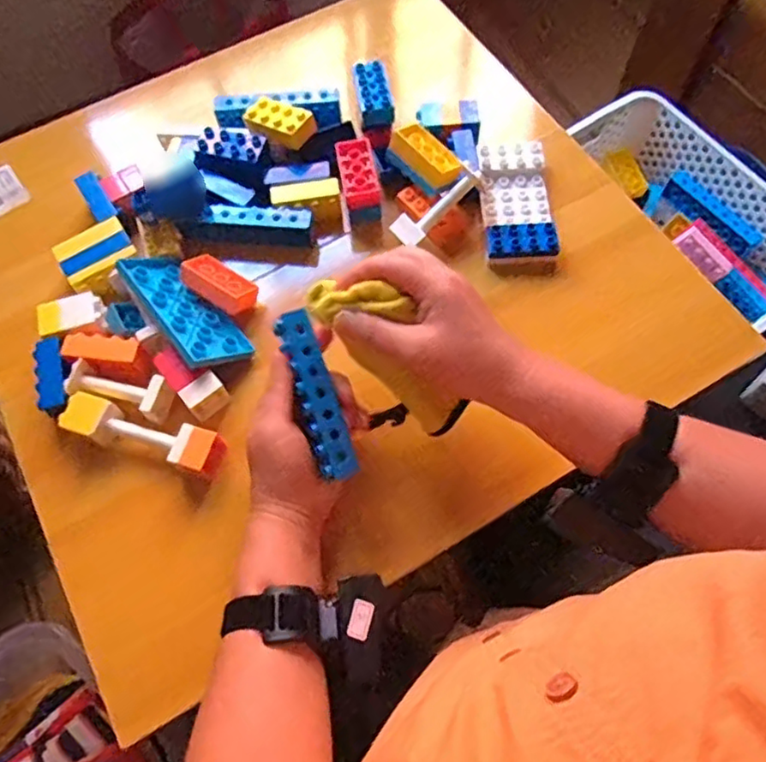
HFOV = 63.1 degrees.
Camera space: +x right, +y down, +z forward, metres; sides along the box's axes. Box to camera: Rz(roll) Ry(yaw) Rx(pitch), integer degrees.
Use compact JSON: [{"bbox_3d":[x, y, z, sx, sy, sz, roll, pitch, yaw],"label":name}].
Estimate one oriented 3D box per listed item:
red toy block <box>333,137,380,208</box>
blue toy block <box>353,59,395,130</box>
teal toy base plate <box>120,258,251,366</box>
[{"bbox_3d":[-0.024,-0.194,0.580,0.032,0.022,0.066,-10,66,-3],"label":"red toy block"},{"bbox_3d":[-0.010,-0.277,0.604,0.030,0.024,0.071,-10,66,-3],"label":"blue toy block"},{"bbox_3d":[-0.170,-0.062,0.540,0.066,0.008,0.124,-21,65,-46],"label":"teal toy base plate"}]

